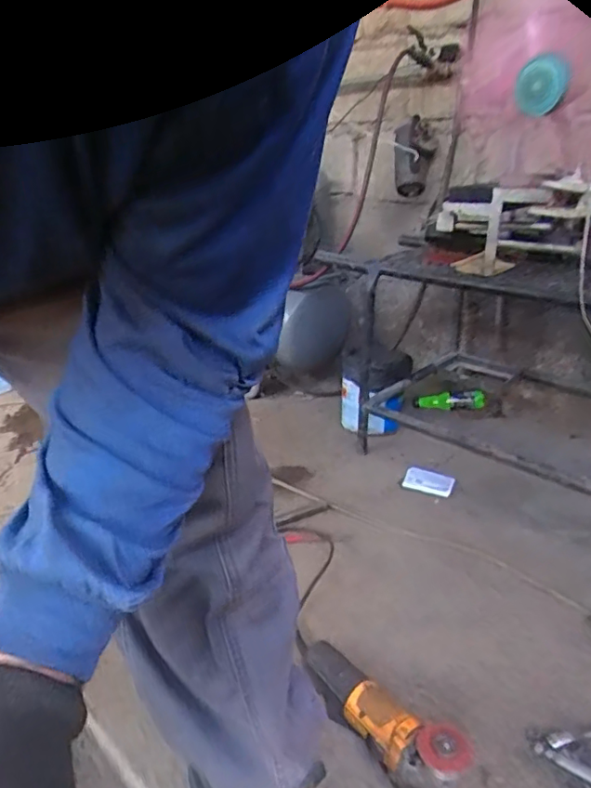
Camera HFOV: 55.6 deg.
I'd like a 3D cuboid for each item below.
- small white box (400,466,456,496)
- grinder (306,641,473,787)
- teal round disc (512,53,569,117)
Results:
[{"bbox_3d":[0.307,0.201,1.298,0.111,0.017,0.060,13,53,31],"label":"small white box"},{"bbox_3d":[0.103,0.413,0.735,0.067,0.097,0.266,-20,30,-38],"label":"grinder"},{"bbox_3d":[0.324,-0.412,0.747,0.019,0.069,0.071,-5,60,-37],"label":"teal round disc"}]

